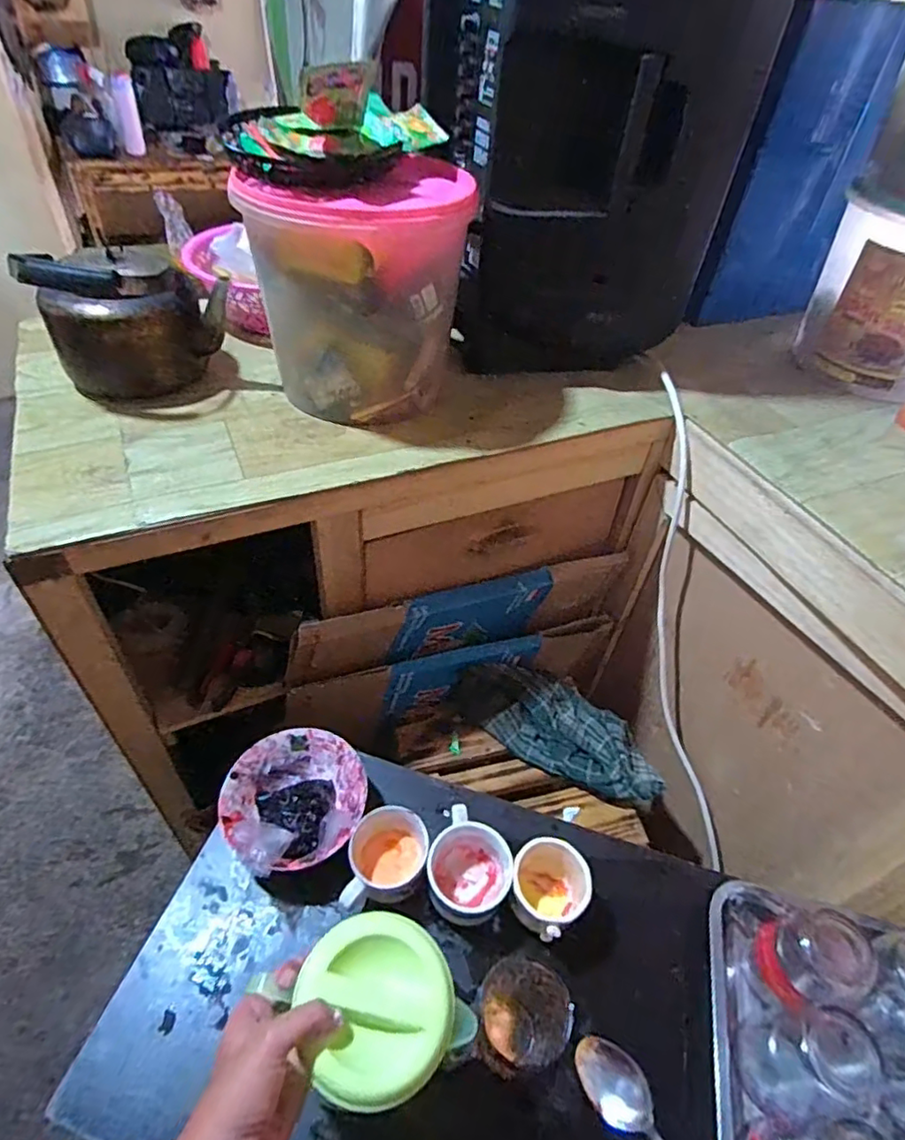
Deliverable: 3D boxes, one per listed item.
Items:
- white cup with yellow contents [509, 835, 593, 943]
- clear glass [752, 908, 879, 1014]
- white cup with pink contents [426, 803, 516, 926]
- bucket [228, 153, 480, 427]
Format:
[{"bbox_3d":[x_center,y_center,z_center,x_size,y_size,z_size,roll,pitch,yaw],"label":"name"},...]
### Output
[{"bbox_3d":[0.099,0.329,0.623,0.077,0.083,0.086,32,53,24],"label":"white cup with yellow contents"},{"bbox_3d":[0.334,0.364,0.560,0.074,0.088,0.070,-3,47,-7],"label":"clear glass"},{"bbox_3d":[0.017,0.319,0.629,0.083,0.075,0.093,21,49,15],"label":"white cup with pink contents"},{"bbox_3d":[-0.103,-0.322,0.712,0.219,0.234,0.225,3,46,-3],"label":"bucket"}]

